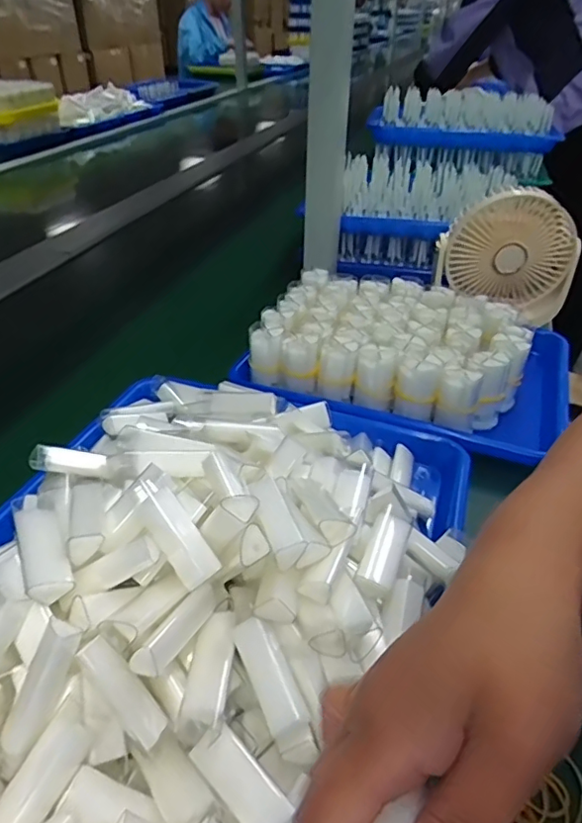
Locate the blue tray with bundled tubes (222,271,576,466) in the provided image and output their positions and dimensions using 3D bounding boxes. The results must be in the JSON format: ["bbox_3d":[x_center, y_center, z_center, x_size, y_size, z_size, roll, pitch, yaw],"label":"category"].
[{"bbox_3d":[0.128,-0.061,0.595,0.312,0.086,0.216,12,38,14],"label":"blue tray with bundled tubes"}]

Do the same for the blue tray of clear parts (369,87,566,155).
[{"bbox_3d":[0.301,-0.498,0.947,0.301,0.068,0.212,18,40,22],"label":"blue tray of clear parts"}]

